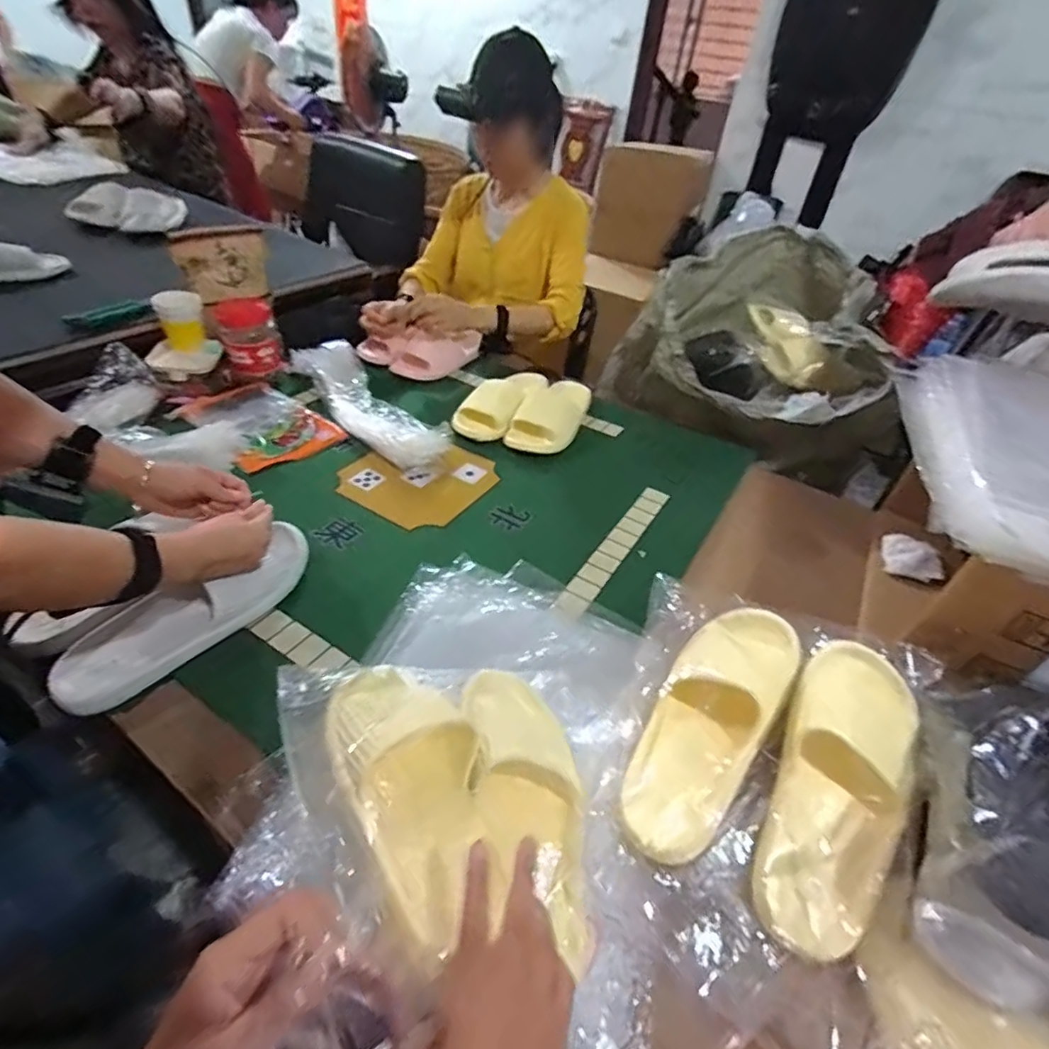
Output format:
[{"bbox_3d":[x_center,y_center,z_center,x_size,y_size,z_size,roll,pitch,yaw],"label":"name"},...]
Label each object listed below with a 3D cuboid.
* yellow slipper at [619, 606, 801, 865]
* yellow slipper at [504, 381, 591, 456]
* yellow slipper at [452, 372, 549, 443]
[{"bbox_3d":[0.177,0.179,0.529,0.102,0.077,0.267,28,64,22],"label":"yellow slipper"},{"bbox_3d":[0.060,-0.207,1.050,0.111,0.052,0.240,21,43,15],"label":"yellow slipper"},{"bbox_3d":[-0.033,-0.233,1.060,0.102,0.059,0.254,28,45,22],"label":"yellow slipper"}]

